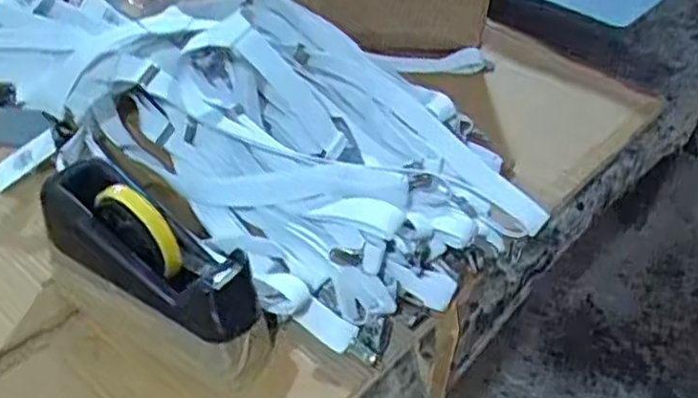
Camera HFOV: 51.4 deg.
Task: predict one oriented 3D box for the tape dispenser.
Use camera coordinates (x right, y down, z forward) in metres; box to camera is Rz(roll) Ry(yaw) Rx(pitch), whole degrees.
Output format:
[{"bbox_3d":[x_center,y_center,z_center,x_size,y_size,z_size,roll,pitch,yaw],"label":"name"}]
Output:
[{"bbox_3d":[-0.149,0.033,0.556,0.187,0.066,0.067,31,48,13],"label":"tape dispenser"}]

